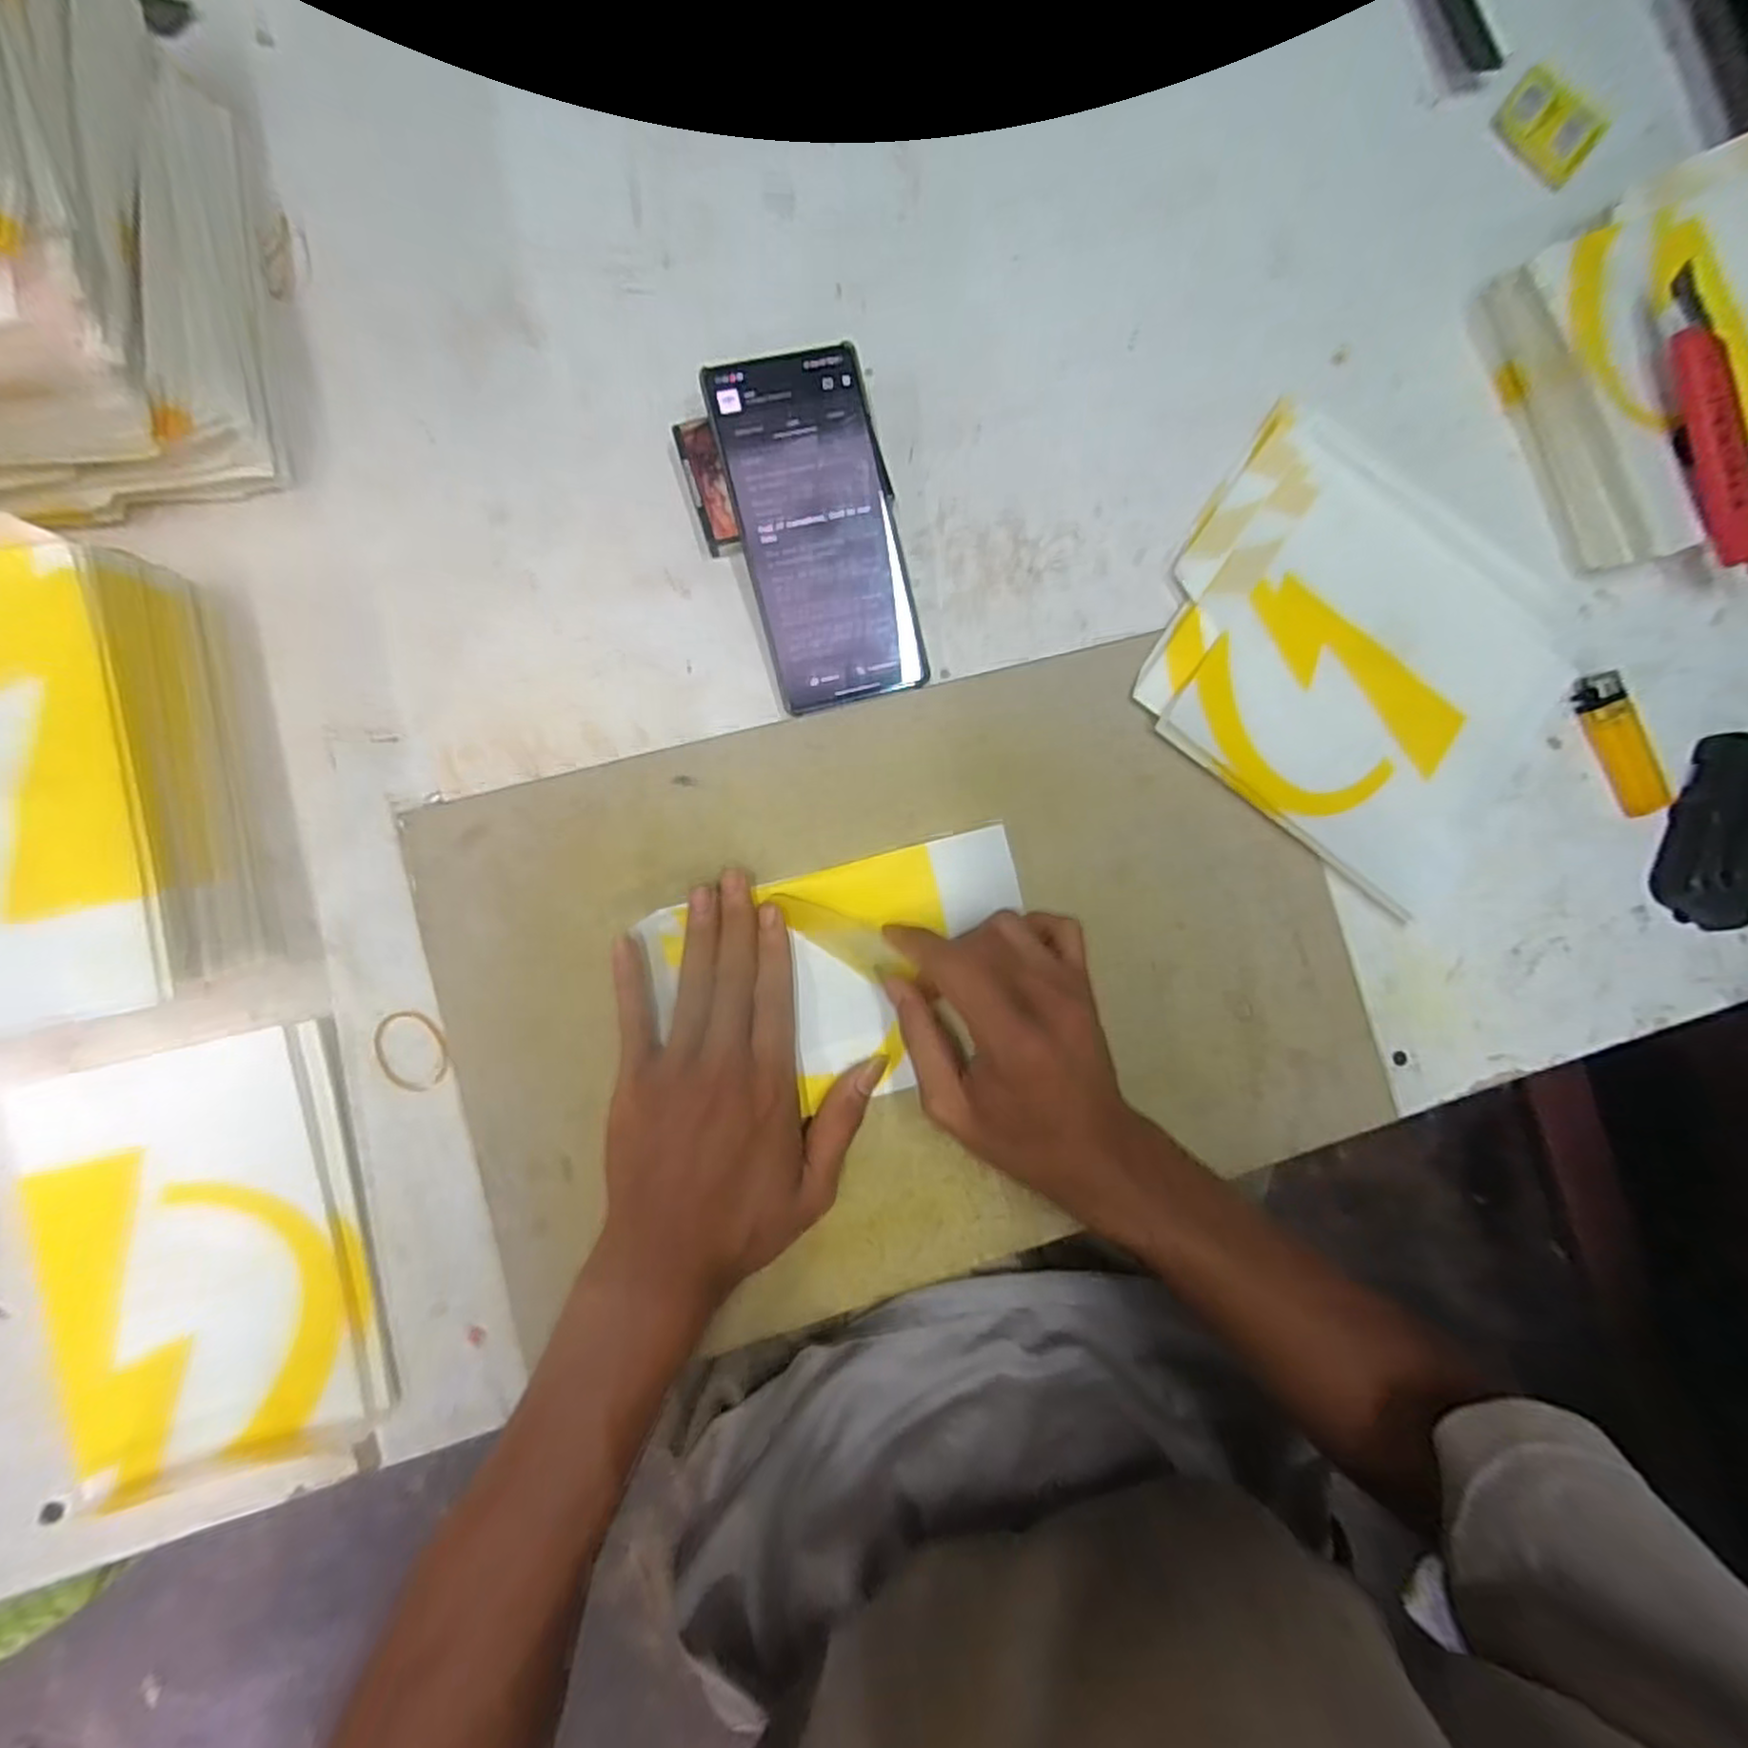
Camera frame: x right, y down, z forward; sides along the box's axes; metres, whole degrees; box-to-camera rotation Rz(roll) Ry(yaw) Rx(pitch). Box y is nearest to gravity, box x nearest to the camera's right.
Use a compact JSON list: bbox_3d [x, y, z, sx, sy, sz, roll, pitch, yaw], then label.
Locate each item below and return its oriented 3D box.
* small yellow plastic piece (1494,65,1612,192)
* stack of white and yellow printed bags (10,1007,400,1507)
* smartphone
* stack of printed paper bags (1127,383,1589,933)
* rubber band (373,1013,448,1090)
[{"bbox_3d":[0.398,-0.442,0.432,0.058,0.006,0.056,40,83,-1],"label":"small yellow plastic piece"},{"bbox_3d":[-0.290,0.167,0.318,0.119,0.017,0.178,-13,87,-6],"label":"stack of white and yellow printed bags"},{"bbox_3d":[-0.026,-0.166,0.358,0.075,0.007,0.163,-15,97,-8],"label":"smartphone"},{"bbox_3d":[0.258,-0.122,0.390,0.209,0.014,0.214,35,83,-2],"label":"stack of printed paper bags"},{"bbox_3d":[-0.216,0.083,0.342,0.030,0.004,0.039,-29,93,-6],"label":"rubber band"}]

